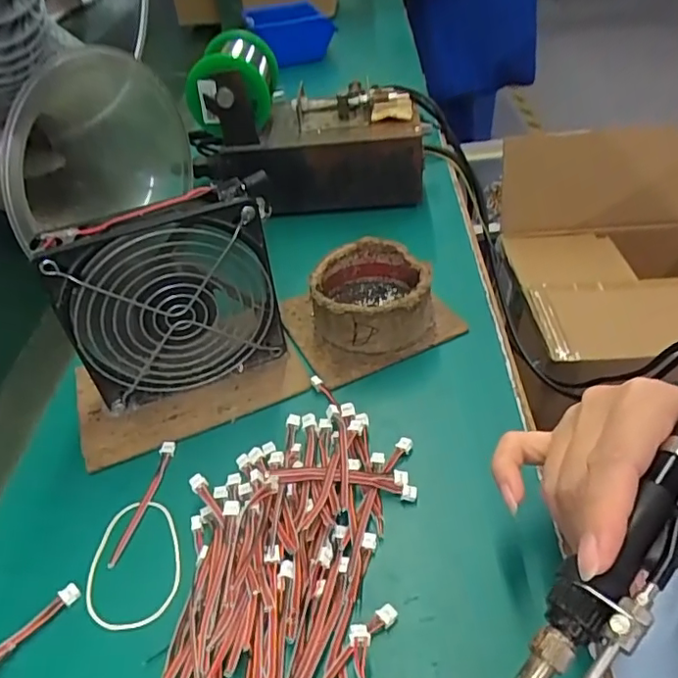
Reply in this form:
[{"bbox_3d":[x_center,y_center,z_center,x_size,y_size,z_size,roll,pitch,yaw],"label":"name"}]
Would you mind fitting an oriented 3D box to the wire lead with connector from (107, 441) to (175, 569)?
[{"bbox_3d":[-0.108,0.088,0.311,0.009,0.004,0.077,2,42,11],"label":"wire lead with connector"}]

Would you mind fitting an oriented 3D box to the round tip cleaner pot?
[{"bbox_3d":[0.023,-0.030,0.397,0.081,0.044,0.082,-4,42,4],"label":"round tip cleaner pot"}]

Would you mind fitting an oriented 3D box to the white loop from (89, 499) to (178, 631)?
[{"bbox_3d":[-0.103,0.111,0.285,0.046,0.004,0.067,-8,41,-1],"label":"white loop"}]

